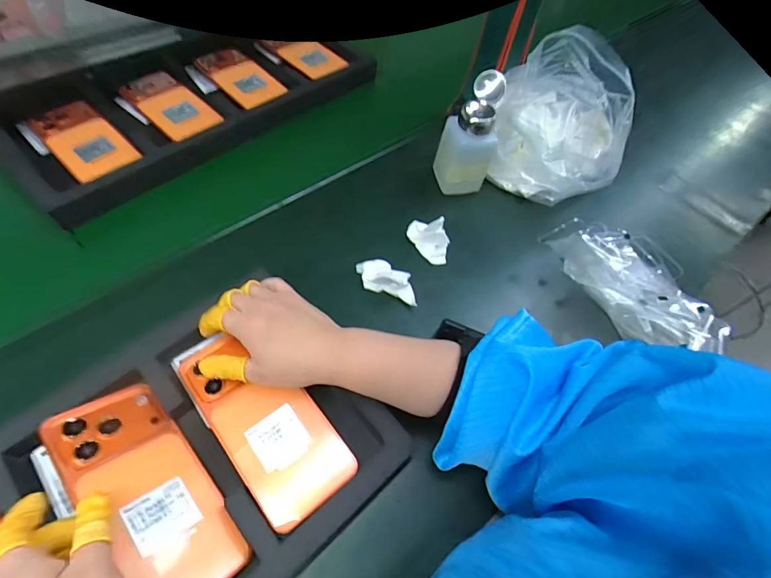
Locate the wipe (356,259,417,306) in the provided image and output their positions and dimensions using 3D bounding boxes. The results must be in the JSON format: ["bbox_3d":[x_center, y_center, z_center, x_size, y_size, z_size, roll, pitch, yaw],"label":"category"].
[{"bbox_3d":[0.001,-0.012,0.419,0.033,0.033,0.074,-39,67,-23],"label":"wipe"}]

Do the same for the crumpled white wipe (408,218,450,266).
[{"bbox_3d":[0.050,-0.060,0.456,0.030,0.036,0.059,-27,63,-18],"label":"crumpled white wipe"}]

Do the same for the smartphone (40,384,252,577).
[{"bbox_3d":[-0.166,0.141,0.286,0.161,0.009,0.072,45,39,19],"label":"smartphone"}]

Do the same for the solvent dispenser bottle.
[{"bbox_3d":[0.097,-0.176,0.477,0.065,0.127,0.064,11,58,4],"label":"solvent dispenser bottle"}]

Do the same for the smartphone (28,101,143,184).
[{"bbox_3d":[-0.371,-0.183,0.499,0.146,0.011,0.074,41,64,21],"label":"smartphone"}]

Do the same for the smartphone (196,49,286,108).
[{"bbox_3d":[-0.213,-0.313,0.594,0.072,0.006,0.166,-35,65,-22],"label":"smartphone"}]

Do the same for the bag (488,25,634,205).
[{"bbox_3d":[0.202,-0.194,0.472,0.141,0.150,0.107,20,59,10],"label":"bag"}]

